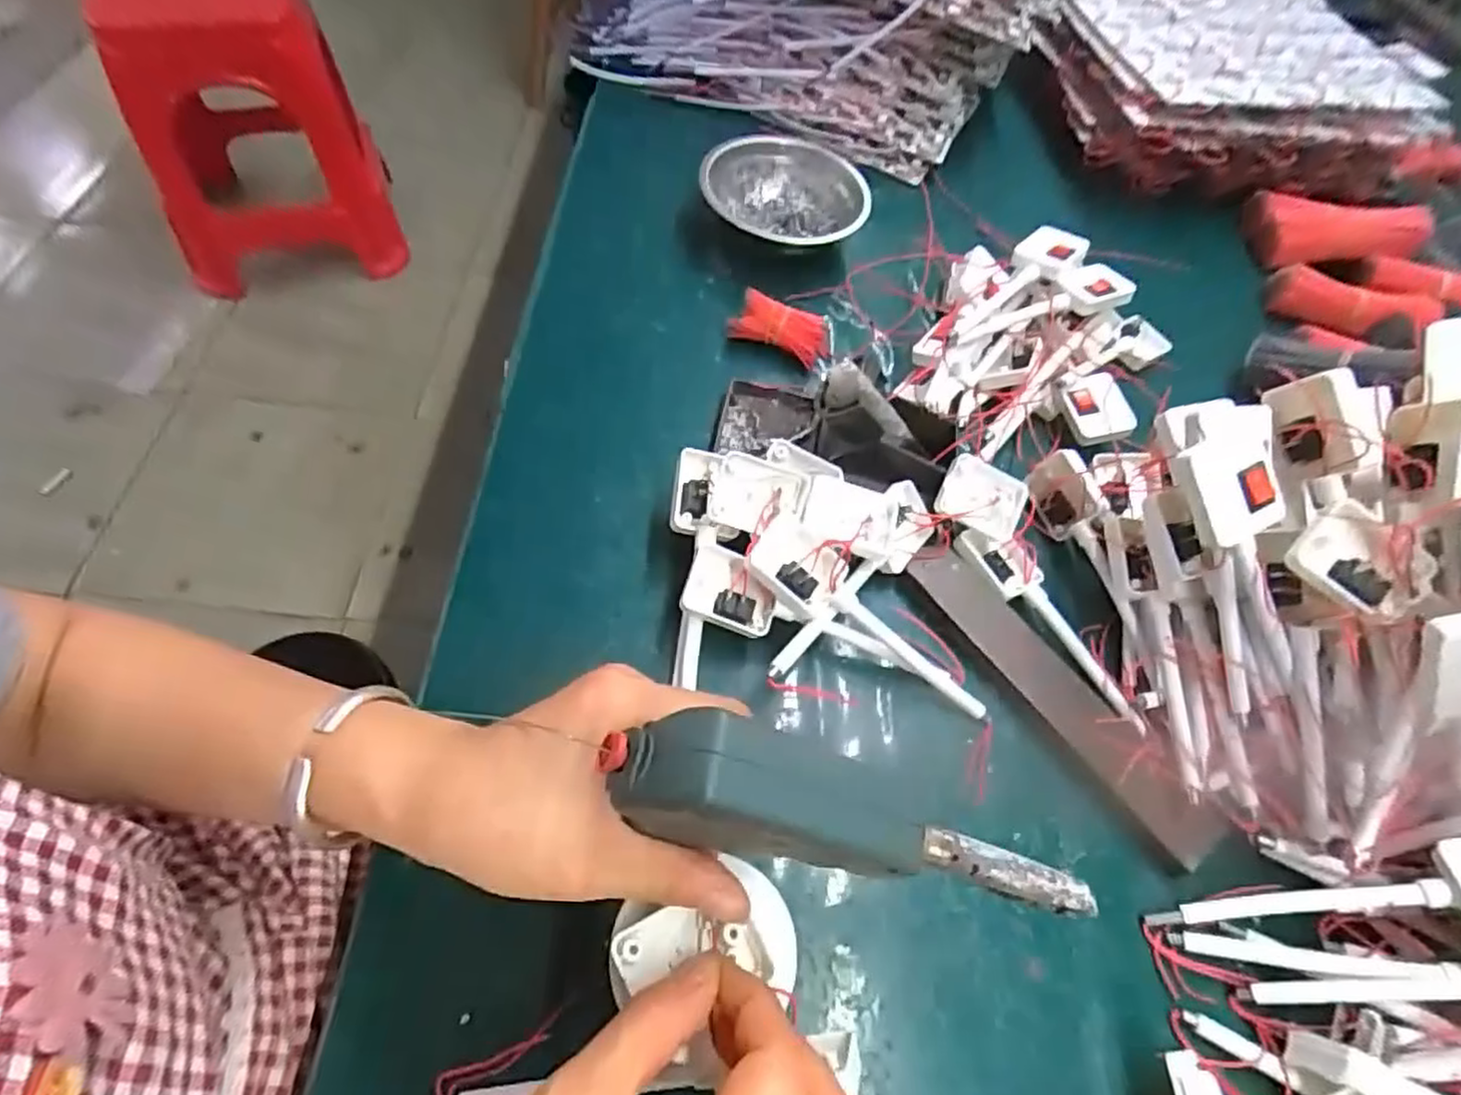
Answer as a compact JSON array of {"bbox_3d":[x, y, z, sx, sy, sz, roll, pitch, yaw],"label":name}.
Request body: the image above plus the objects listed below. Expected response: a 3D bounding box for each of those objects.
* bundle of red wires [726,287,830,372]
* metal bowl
[{"bbox_3d":[0.036,-0.154,0.502,0.069,0.024,0.031,18,58,-7],"label":"bundle of red wires"},{"bbox_3d":[0.051,-0.281,0.571,0.124,0.044,0.124,3,60,-5],"label":"metal bowl"}]

